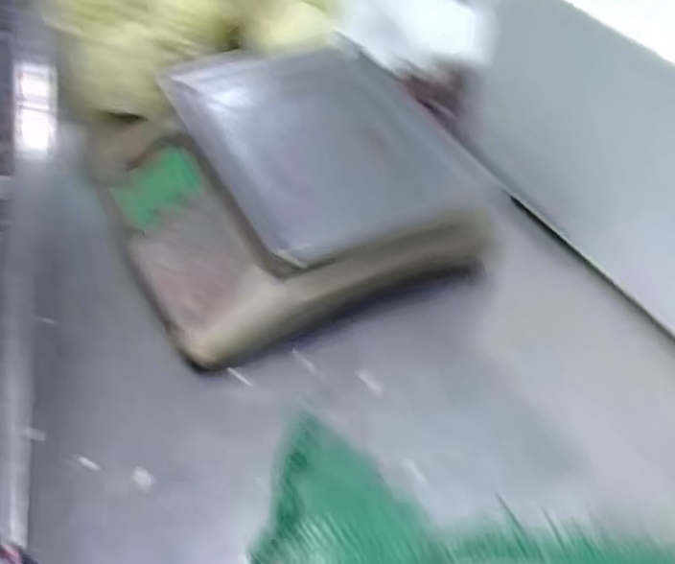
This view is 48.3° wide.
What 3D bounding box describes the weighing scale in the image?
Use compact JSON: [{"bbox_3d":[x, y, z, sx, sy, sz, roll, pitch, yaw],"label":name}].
[{"bbox_3d":[-0.061,-0.111,0.821,0.348,0.115,0.355,-16,48,-17],"label":"weighing scale"}]

